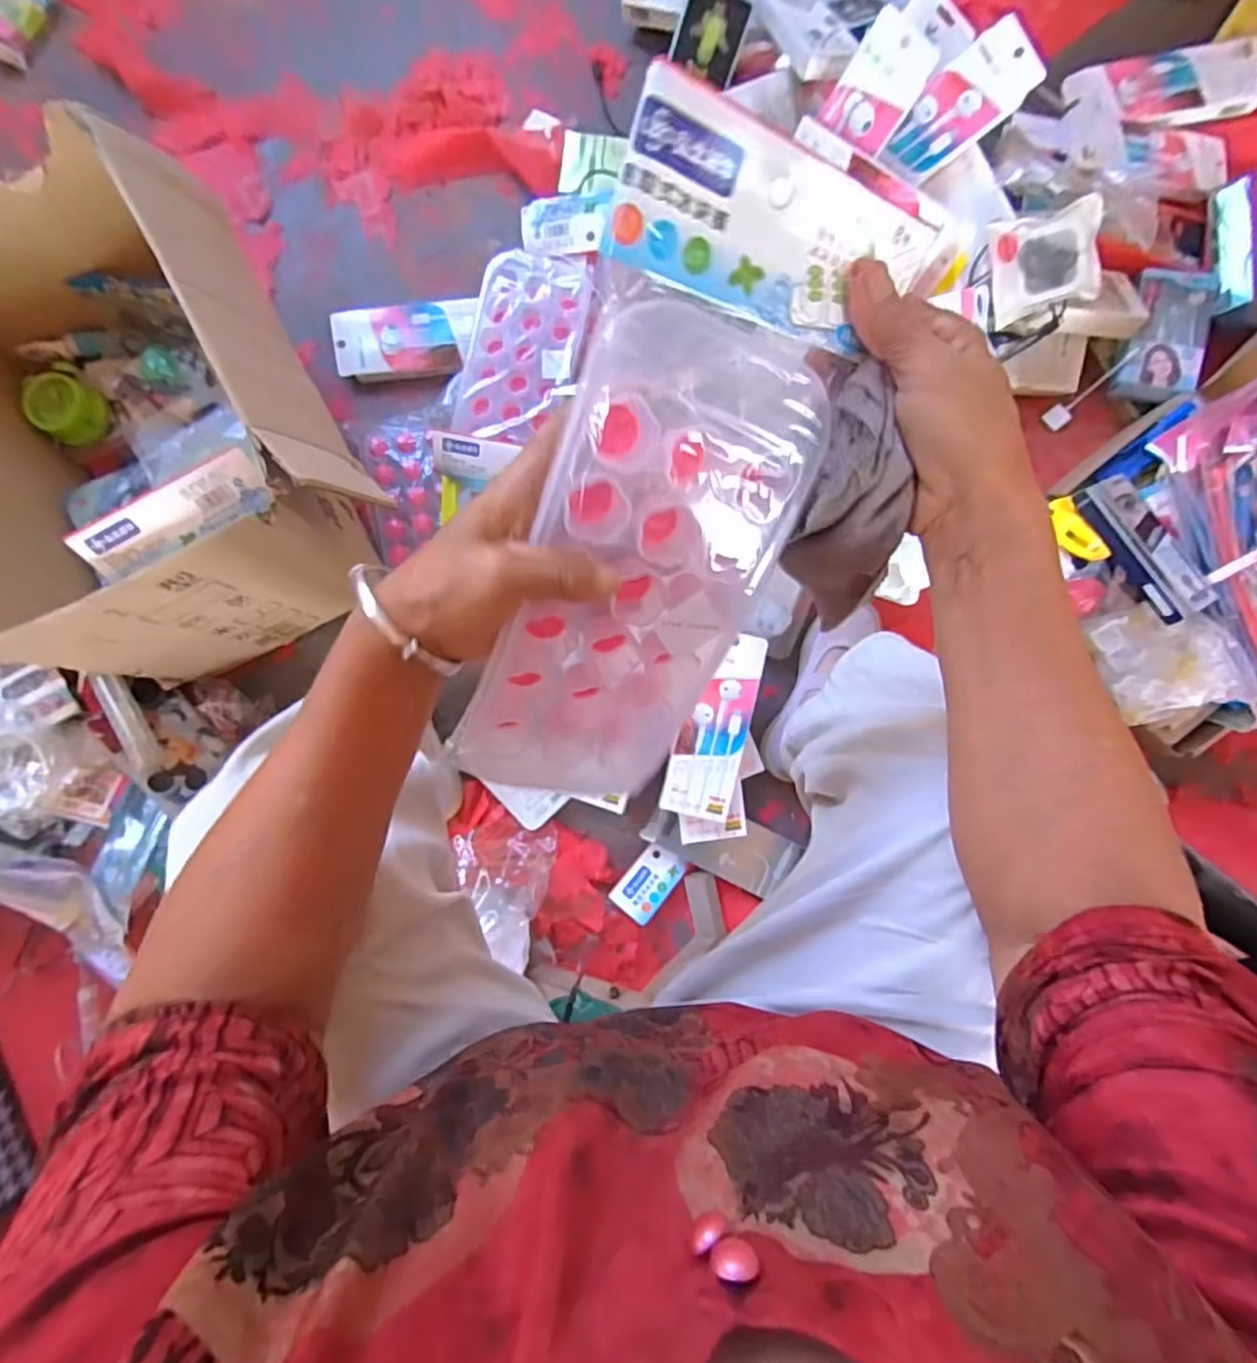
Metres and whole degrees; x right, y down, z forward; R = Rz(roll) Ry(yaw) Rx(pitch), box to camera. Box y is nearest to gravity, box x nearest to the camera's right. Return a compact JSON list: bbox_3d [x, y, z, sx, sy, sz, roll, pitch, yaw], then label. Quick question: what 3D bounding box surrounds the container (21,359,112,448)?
[{"bbox_3d":[-0.606,-0.298,0.675,0.069,0.037,0.075,0,89,-1],"label":"container"}]

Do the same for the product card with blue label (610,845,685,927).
[{"bbox_3d":[0.022,0.241,0.756,0.054,0.005,0.086,35,70,13],"label":"product card with blue label"}]

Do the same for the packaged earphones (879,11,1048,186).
[{"bbox_3d":[0.339,-0.597,0.649,0.151,0.020,0.080,-29,90,24],"label":"packaged earphones"}]

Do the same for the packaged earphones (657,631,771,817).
[{"bbox_3d":[0.098,0.050,0.703,0.076,0.014,0.207,14,89,-1],"label":"packaged earphones"}]

